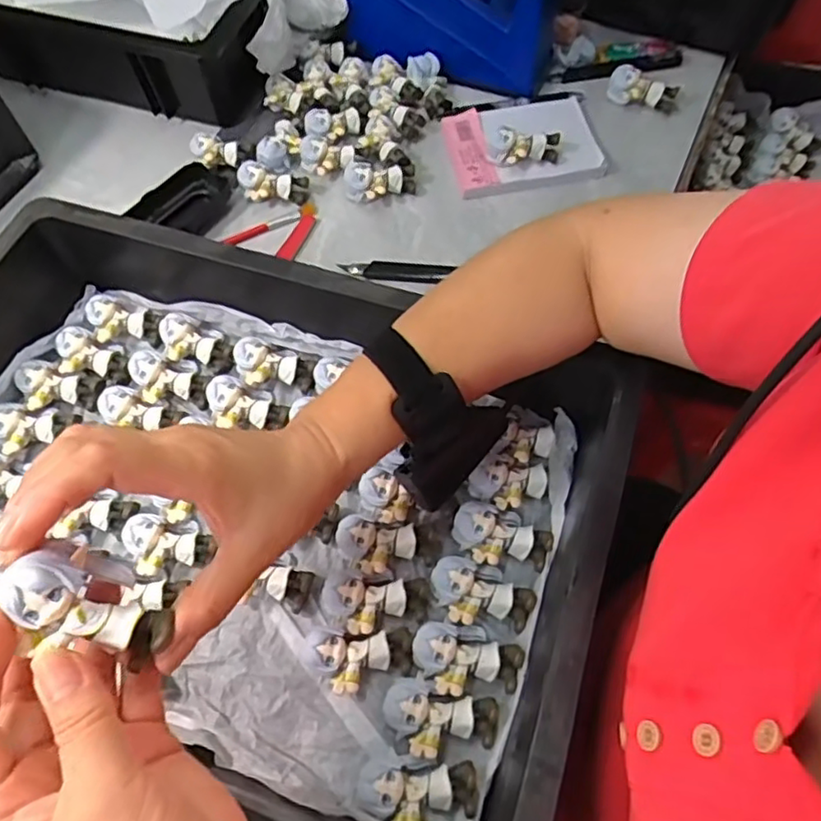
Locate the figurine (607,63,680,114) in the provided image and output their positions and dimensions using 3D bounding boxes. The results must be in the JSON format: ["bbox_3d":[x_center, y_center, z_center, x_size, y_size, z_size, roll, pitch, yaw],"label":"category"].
[{"bbox_3d":[0.233,-0.317,0.629,0.071,0.021,0.033,14,63,-8],"label":"figurine"}]

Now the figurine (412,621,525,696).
[{"bbox_3d":[0.035,0.148,0.381,0.064,0.024,0.038,0,63,1],"label":"figurine"}]

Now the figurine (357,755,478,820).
[{"bbox_3d":[0.004,0.210,0.348,0.064,0.023,0.032,3,63,3],"label":"figurine"}]

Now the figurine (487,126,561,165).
[{"bbox_3d":[0.104,-0.241,0.582,0.066,0.025,0.029,0,63,1],"label":"figurine"}]

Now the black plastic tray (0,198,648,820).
[{"bbox_3d":[-0.126,0.048,0.403,0.472,0.096,0.312,17,64,10],"label":"black plastic tray"}]

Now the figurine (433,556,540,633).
[{"bbox_3d":[0.045,0.115,0.396,0.063,0.024,0.038,11,63,7],"label":"figurine"}]

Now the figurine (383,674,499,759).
[{"bbox_3d":[0.017,0.179,0.365,0.063,0.024,0.038,14,64,8],"label":"figurine"}]

